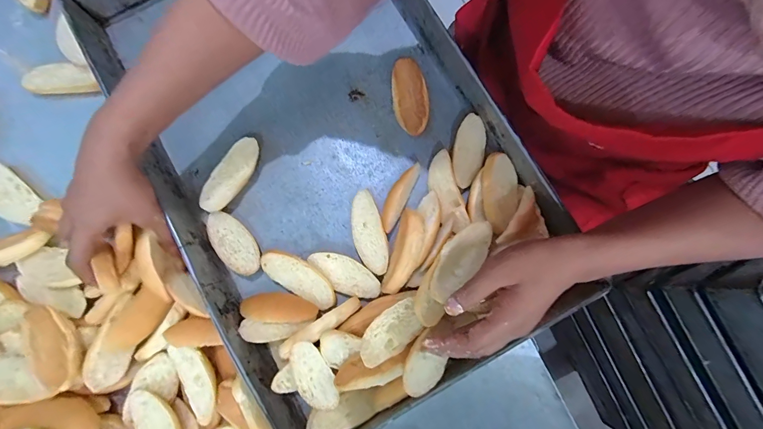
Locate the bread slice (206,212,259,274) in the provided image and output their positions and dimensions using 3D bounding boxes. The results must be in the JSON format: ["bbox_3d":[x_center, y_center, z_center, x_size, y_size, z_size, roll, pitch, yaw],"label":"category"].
[{"bbox_3d":[-0.172,0.034,0.412,0.043,0.016,0.083,-37,83,-4],"label":"bread slice"}]

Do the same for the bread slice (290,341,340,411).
[{"bbox_3d":[-0.070,0.165,0.358,0.035,0.009,0.076,-23,99,-5],"label":"bread slice"}]

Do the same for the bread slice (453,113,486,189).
[{"bbox_3d":[0.104,-0.077,0.414,0.037,0.008,0.084,13,80,1],"label":"bread slice"}]

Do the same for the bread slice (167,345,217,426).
[{"bbox_3d":[-0.195,0.175,0.373,0.038,0.009,0.085,-31,86,5],"label":"bread slice"}]

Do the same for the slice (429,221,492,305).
[{"bbox_3d":[0.082,0.046,0.368,0.040,0.008,0.097,39,73,6],"label":"slice"}]

